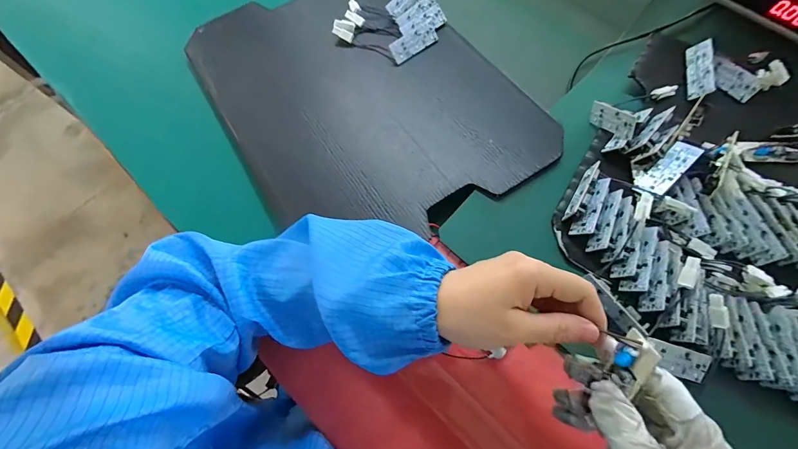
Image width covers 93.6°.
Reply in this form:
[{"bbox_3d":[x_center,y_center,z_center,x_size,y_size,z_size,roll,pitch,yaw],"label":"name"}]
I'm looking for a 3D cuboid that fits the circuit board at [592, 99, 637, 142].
[{"bbox_3d":[0.225,-0.111,0.394,0.010,0.024,0.063,-18,37,-4],"label":"circuit board"}]

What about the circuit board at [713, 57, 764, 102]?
[{"bbox_3d":[0.369,-0.161,0.415,0.053,0.007,0.026,41,115,15],"label":"circuit board"}]

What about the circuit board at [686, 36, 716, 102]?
[{"bbox_3d":[0.335,-0.173,0.417,0.004,0.025,0.066,16,75,-36],"label":"circuit board"}]

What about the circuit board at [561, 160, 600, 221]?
[{"bbox_3d":[0.180,-0.033,0.366,0.010,0.027,0.061,32,72,13],"label":"circuit board"}]

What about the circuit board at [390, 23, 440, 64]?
[{"bbox_3d":[0.018,-0.226,0.466,0.065,0.006,0.028,-38,95,-16],"label":"circuit board"}]

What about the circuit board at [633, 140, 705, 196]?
[{"bbox_3d":[0.258,-0.053,0.358,0.066,0.006,0.026,-45,48,-1],"label":"circuit board"}]

